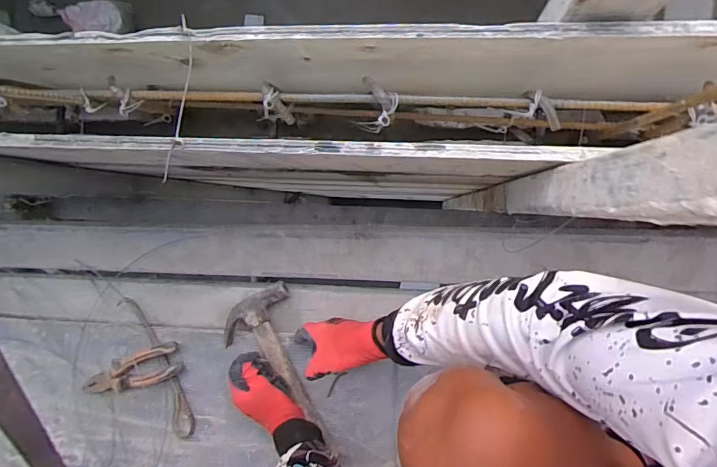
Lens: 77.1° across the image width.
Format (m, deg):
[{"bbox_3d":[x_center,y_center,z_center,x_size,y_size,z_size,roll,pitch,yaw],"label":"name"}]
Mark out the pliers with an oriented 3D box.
[{"bbox_3d":[-0.368,0.227,0.727,0.179,0.022,0.058,-21,90,8],"label":"pliers"}]

